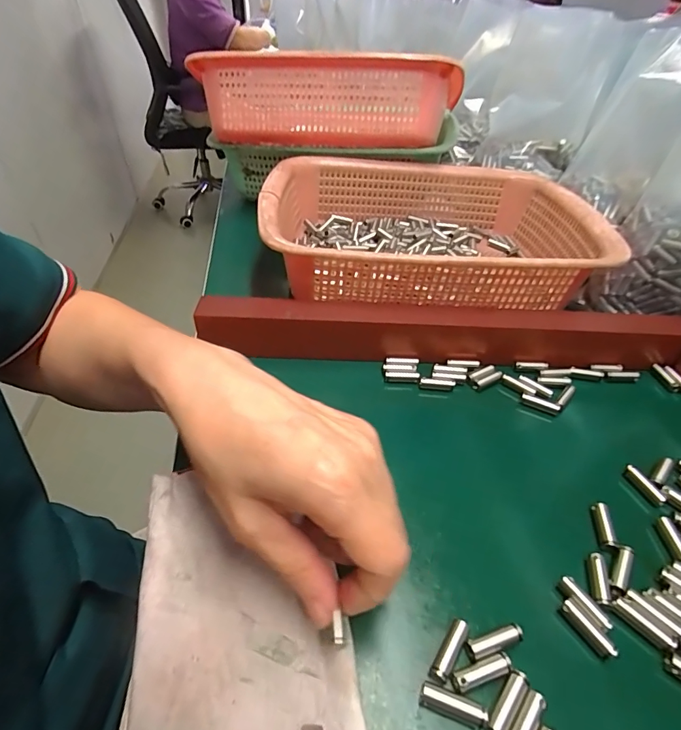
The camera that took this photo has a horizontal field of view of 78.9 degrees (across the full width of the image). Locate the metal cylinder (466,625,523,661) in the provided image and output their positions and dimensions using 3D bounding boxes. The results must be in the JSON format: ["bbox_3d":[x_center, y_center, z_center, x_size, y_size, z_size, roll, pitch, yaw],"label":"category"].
[{"bbox_3d":[0.067,0.118,0.177,0.026,0.004,0.006,-12,45,-15],"label":"metal cylinder"}]

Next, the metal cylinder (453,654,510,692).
[{"bbox_3d":[0.058,0.125,0.169,0.027,0.004,0.006,-12,45,-15],"label":"metal cylinder"}]

